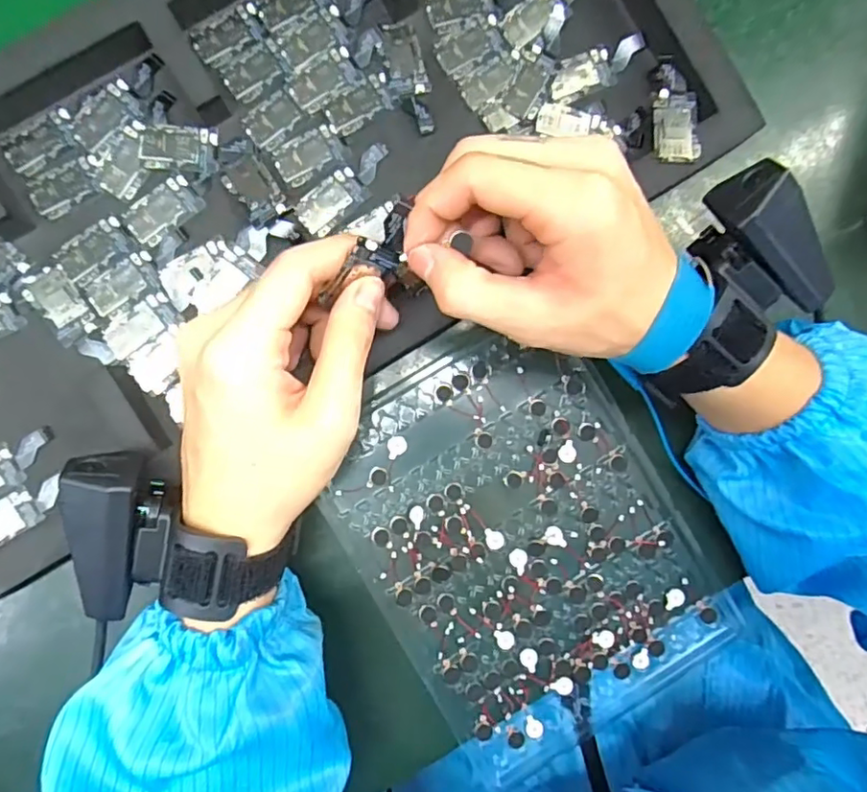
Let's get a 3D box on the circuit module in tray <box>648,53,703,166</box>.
[{"bbox_3d":[0.125,-0.149,0.300,0.023,0.004,0.058,-1,82,3],"label":"circuit module in tray"}]

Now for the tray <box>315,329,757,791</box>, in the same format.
[{"bbox_3d":[0.057,0.078,0.323,0.173,0.016,0.228,-29,88,-3],"label":"tray"}]

